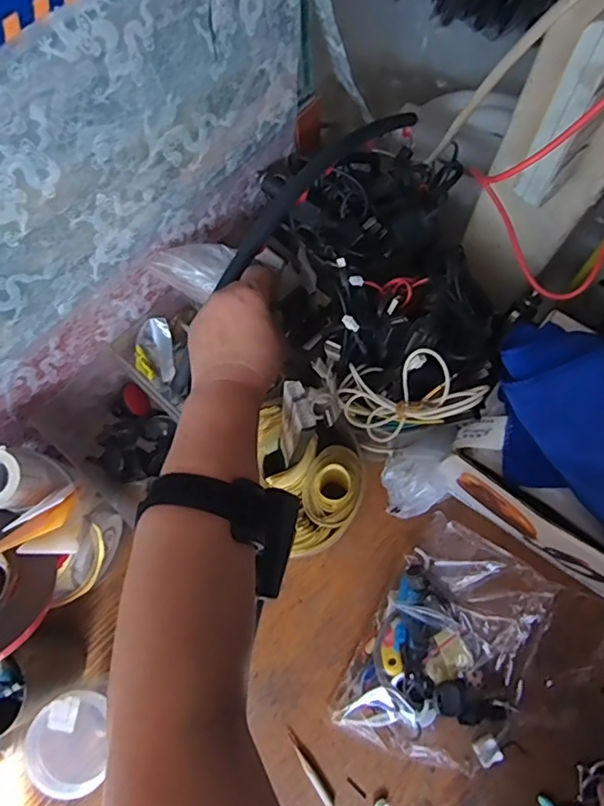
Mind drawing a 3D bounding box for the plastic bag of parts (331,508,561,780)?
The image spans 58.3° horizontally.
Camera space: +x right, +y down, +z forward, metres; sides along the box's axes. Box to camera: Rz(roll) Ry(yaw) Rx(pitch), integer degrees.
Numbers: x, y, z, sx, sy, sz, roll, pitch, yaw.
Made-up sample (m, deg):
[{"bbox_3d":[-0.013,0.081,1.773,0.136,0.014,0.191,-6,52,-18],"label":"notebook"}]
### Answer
[{"bbox_3d":[0.131,0.214,0.466,0.137,0.051,0.199,30,75,11],"label":"plastic bag of parts"}]

